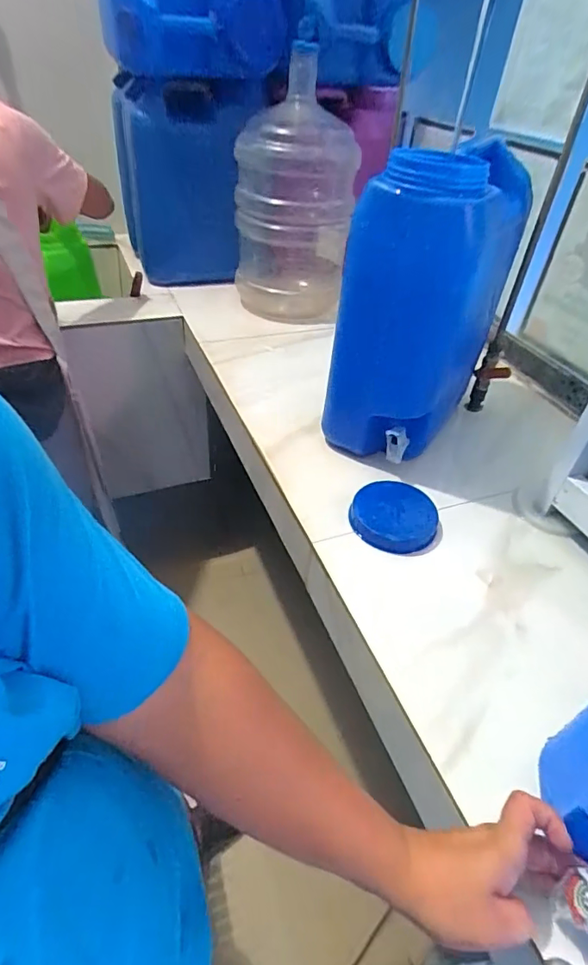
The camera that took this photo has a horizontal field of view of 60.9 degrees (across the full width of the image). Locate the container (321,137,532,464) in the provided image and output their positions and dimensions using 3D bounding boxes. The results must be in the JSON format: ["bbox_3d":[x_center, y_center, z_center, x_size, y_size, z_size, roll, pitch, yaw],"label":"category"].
[{"bbox_3d":[0.184,-0.250,0.735,0.203,0.397,0.253,19,43,14],"label":"container"}]

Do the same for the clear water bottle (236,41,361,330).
[{"bbox_3d":[-0.006,-0.635,1.145,0.247,0.443,0.279,0,41,-6],"label":"clear water bottle"}]

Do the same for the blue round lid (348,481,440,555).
[{"bbox_3d":[0.140,0.044,0.701,0.117,0.026,0.112,12,42,7],"label":"blue round lid"}]

